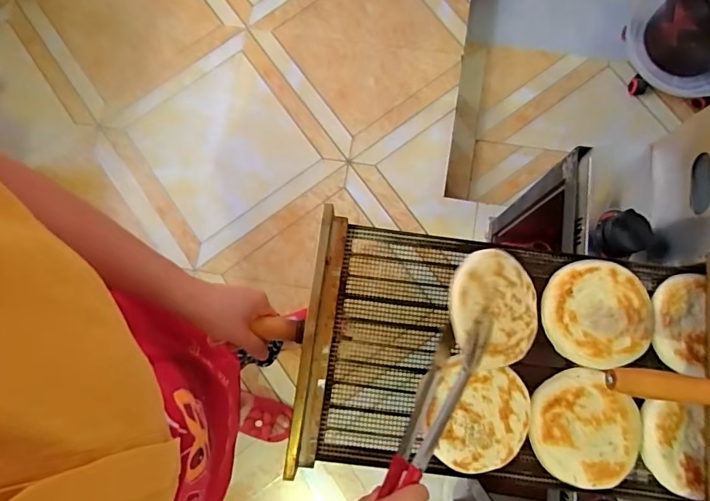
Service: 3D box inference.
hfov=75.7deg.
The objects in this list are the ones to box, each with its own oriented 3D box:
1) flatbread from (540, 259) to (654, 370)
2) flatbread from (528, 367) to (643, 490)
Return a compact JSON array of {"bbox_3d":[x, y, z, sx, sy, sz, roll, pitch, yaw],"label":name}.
[{"bbox_3d":[0.287,0.074,0.540,0.126,0.016,0.122,0,80,-1],"label":"flatbread"},{"bbox_3d":[0.258,0.201,0.516,0.118,0.016,0.117,0,80,-1],"label":"flatbread"}]

